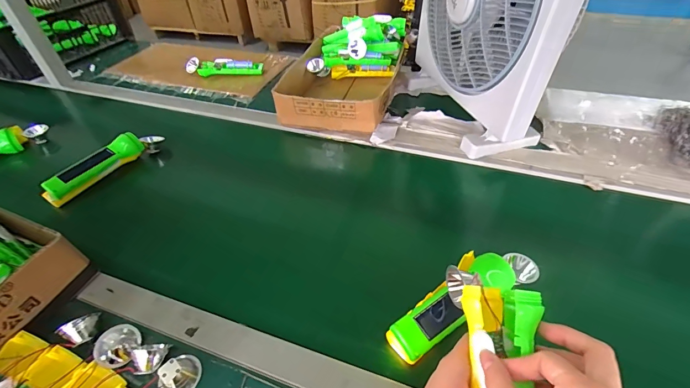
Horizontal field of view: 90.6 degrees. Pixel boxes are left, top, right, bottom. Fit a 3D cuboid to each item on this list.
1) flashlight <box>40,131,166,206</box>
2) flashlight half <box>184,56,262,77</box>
[{"bbox_3d":[-0.427,-0.058,0.611,0.035,0.046,0.212,20,51,23],"label":"flashlight"},{"bbox_3d":[-0.324,-0.331,0.901,0.197,0.037,0.056,6,45,9],"label":"flashlight half"}]

